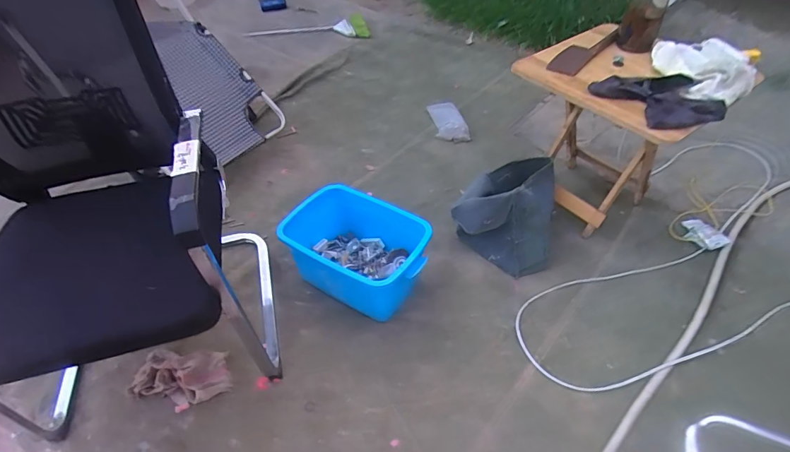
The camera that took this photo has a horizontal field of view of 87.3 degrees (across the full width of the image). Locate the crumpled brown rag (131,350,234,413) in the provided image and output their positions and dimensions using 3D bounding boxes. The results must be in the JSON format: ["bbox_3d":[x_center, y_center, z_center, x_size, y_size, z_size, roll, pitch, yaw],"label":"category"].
[{"bbox_3d":[-0.551,0.395,1.073,0.249,0.039,0.143,-3,48,3],"label":"crumpled brown rag"}]

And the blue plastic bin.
[{"bbox_3d":[-0.109,0.073,1.236,0.430,0.196,0.275,21,53,22],"label":"blue plastic bin"}]

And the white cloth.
[{"bbox_3d":[0.791,-0.426,1.068,0.232,0.056,0.288,24,52,22],"label":"white cloth"}]

